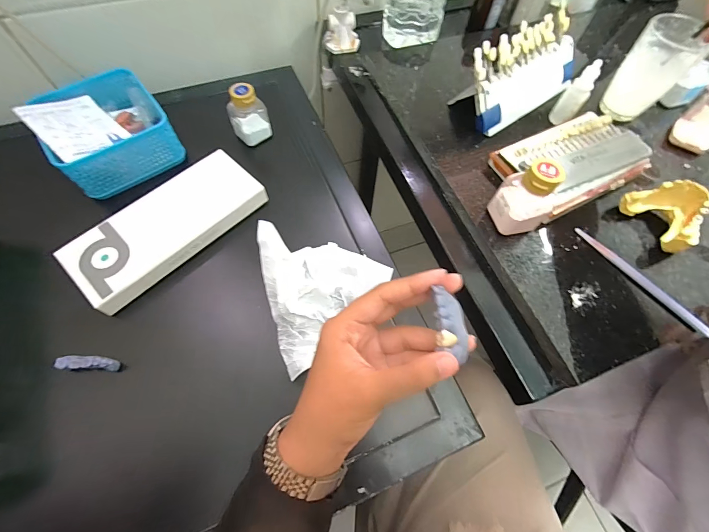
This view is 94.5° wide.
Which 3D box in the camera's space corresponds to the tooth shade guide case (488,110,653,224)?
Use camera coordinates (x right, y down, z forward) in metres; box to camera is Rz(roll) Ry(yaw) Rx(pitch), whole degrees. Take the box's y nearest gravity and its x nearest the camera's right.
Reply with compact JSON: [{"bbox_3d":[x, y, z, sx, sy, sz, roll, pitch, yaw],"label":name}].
[{"bbox_3d":[0.241,-0.116,0.365,0.150,0.032,0.097,-26,67,-16],"label":"tooth shade guide case"}]

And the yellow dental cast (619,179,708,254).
[{"bbox_3d":[0.317,-0.054,0.330,0.051,0.042,0.071,-25,67,-15],"label":"yellow dental cast"}]

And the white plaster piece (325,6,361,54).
[{"bbox_3d":[-0.016,-0.331,0.464,0.048,0.048,0.026,-9,63,-8],"label":"white plaster piece"}]

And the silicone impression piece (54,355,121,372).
[{"bbox_3d":[-0.260,0.095,0.321,0.050,0.017,0.013,1,62,-3],"label":"silicone impression piece"}]

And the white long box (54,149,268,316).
[{"bbox_3d":[-0.213,-0.048,0.382,0.087,0.031,0.212,42,68,17],"label":"white long box"}]

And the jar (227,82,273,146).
[{"bbox_3d":[-0.140,-0.201,0.441,0.043,0.077,0.033,-40,71,-21],"label":"jar"}]

